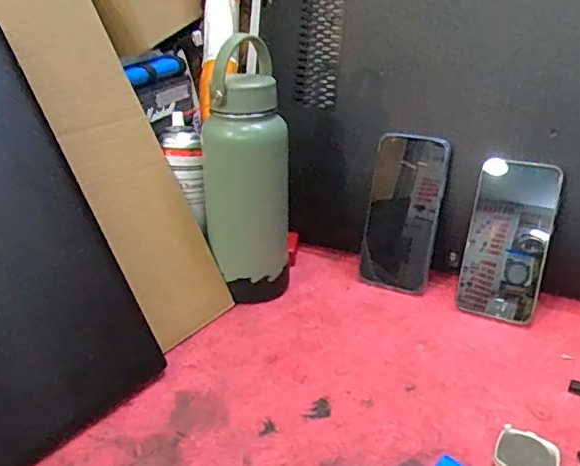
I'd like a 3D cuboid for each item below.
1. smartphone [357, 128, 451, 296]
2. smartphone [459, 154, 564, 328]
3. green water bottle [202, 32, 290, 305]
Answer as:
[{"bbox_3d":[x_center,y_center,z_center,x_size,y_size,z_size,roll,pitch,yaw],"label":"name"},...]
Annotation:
[{"bbox_3d":[0.127,-0.021,0.639,0.077,0.172,0.012,10,10,12],"label":"smartphone"},{"bbox_3d":[0.220,0.009,0.582,0.075,0.160,0.015,13,8,28],"label":"smartphone"},{"bbox_3d":[-0.046,-0.053,0.600,0.088,0.256,0.078,-3,25,-2],"label":"green water bottle"}]

